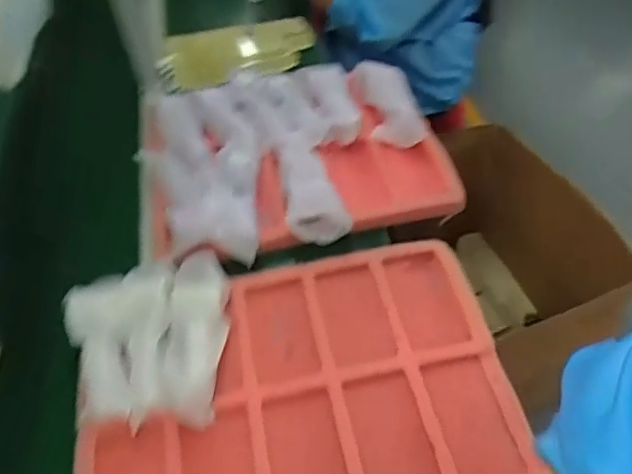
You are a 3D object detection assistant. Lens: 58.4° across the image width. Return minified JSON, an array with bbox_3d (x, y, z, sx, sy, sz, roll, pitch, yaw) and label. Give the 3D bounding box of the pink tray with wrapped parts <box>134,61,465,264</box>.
[{"bbox_3d":[-0.036,-0.122,0.802,0.408,0.073,0.304,-14,51,-10],"label":"pink tray with wrapped parts"}]

